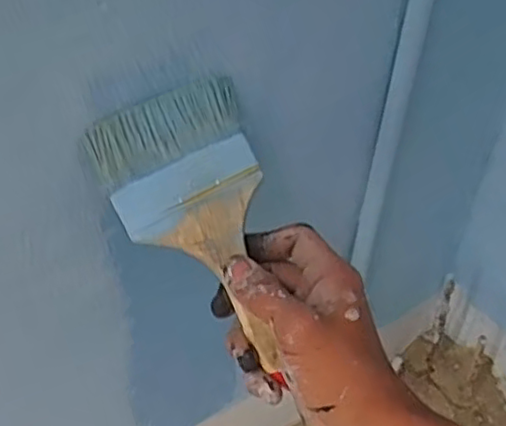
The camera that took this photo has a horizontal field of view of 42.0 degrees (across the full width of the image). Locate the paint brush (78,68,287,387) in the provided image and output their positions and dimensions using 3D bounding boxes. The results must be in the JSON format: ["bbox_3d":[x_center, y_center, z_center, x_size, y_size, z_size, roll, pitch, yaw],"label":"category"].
[{"bbox_3d":[-0.023,0.008,0.408,0.097,0.017,0.171,-27,92,-19],"label":"paint brush"}]

